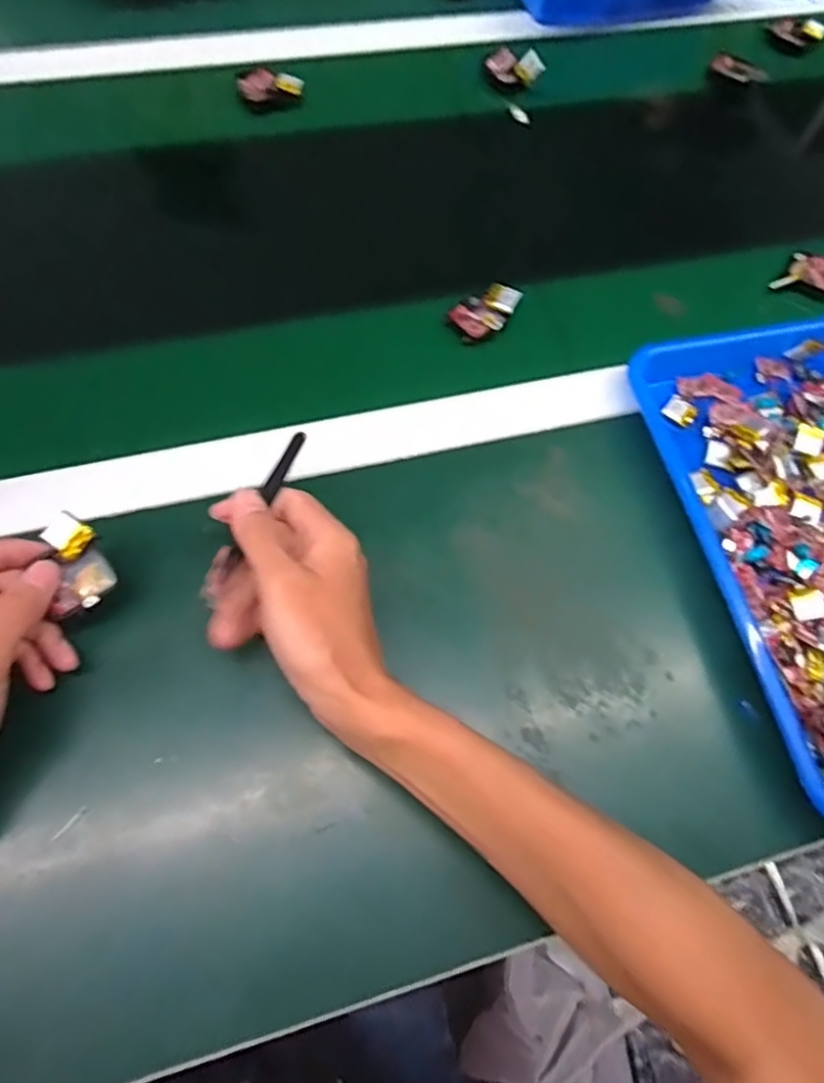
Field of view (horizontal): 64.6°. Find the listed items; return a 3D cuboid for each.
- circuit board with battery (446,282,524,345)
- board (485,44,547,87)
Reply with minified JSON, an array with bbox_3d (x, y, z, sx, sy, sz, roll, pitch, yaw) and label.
[{"bbox_3d":[0.057,-0.179,0.503,0.057,0.011,0.035,-34,74,-17],"label":"circuit board with battery"},{"bbox_3d":[0.098,-0.453,0.620,0.054,0.029,0.026,15,67,2],"label":"board"}]

